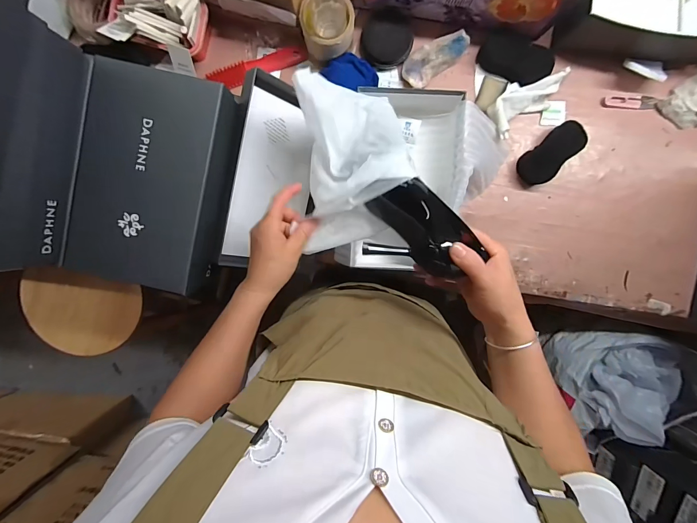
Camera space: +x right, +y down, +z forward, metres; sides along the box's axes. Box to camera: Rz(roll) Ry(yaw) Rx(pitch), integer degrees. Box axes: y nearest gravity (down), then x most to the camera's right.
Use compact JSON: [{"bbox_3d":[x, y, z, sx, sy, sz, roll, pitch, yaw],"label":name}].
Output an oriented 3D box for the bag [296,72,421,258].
[{"bbox_3d":[0.008,-0.126,0.421,0.129,0.074,0.213,-3,96,2],"label":"bag"}]

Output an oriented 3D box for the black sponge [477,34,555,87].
[{"bbox_3d":[0.298,-0.360,0.599,0.123,0.033,0.063,25,96,-1],"label":"black sponge"}]

